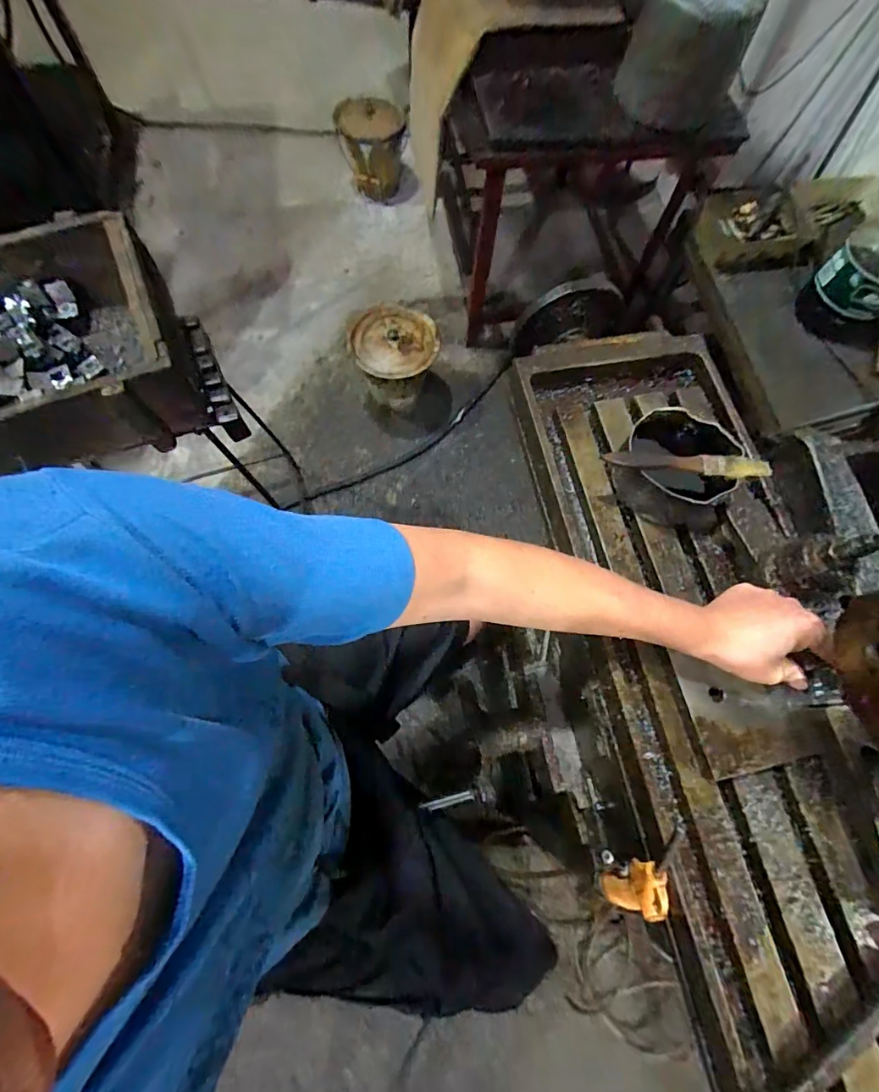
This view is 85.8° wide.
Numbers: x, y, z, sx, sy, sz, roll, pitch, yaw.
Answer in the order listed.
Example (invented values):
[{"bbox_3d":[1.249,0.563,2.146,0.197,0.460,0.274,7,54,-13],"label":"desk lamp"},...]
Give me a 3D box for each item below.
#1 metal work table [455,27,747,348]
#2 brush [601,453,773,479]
[{"bbox_3d":[0.359,-1.018,1.386,0.599,0.708,0.453,-11,72,-6],"label":"metal work table"},{"bbox_3d":[0.235,-0.078,0.451,0.147,0.019,0.021,6,71,0],"label":"brush"}]

